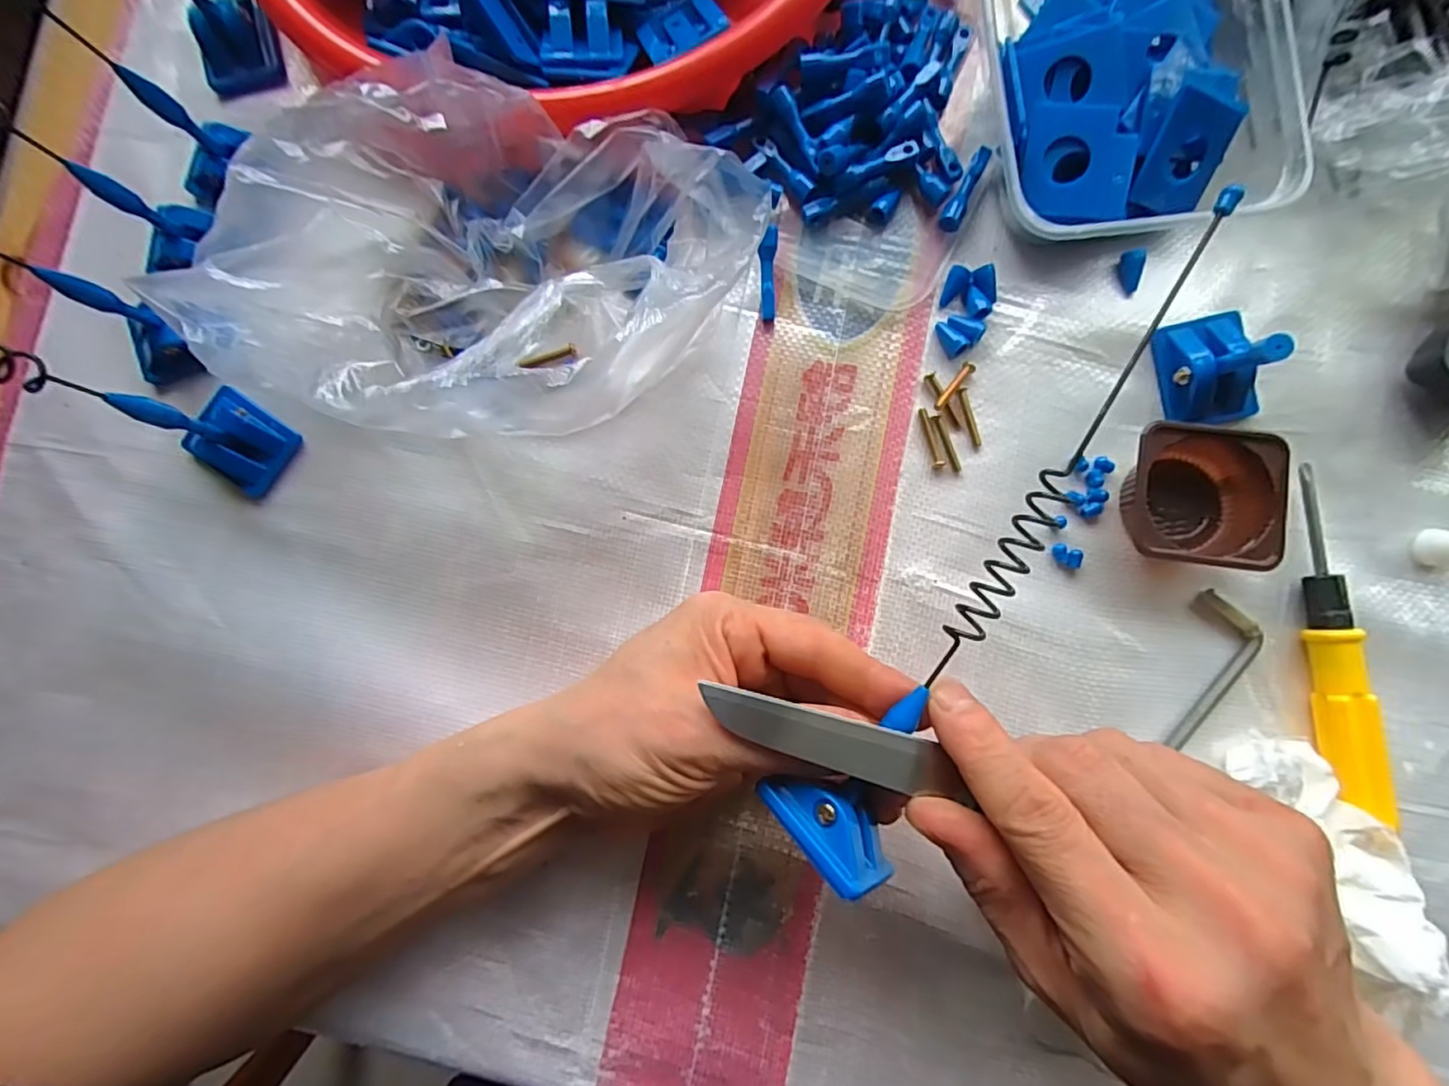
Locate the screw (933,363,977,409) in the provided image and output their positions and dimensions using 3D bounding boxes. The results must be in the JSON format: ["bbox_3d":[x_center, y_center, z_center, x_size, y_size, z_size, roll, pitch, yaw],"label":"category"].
[{"bbox_3d":[0.099,-0.067,0.264,0.005,0.005,0.026,38,89,5],"label":"screw"}]

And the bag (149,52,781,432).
[{"bbox_3d":[-0.097,-0.106,0.245,0.219,0.070,0.134,8,87,4],"label":"bag"}]

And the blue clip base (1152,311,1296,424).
[{"bbox_3d":[0.202,-0.072,0.246,0.037,0.025,0.043,-11,86,2],"label":"blue clip base"}]

